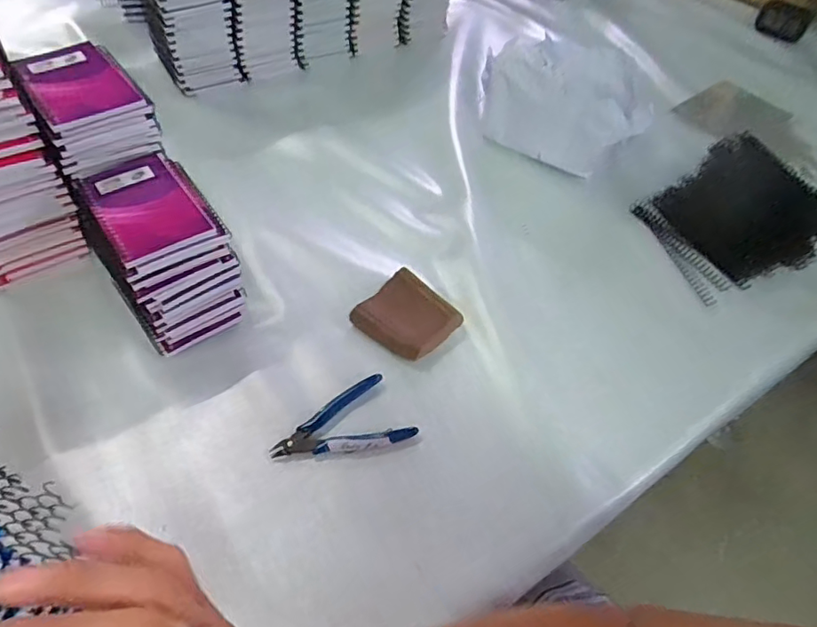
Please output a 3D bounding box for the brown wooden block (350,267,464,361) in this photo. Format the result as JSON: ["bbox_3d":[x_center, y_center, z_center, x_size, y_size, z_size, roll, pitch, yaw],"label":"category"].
[{"bbox_3d":[0.001,0.003,0.569,0.090,0.023,0.084,35,57,24],"label":"brown wooden block"}]

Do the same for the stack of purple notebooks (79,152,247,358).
[{"bbox_3d":[-0.240,-0.060,0.545,0.100,0.120,0.148,-30,58,-24],"label":"stack of purple notebooks"}]

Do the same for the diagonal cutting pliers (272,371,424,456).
[{"bbox_3d":[-0.062,0.100,0.490,0.117,0.010,0.069,-19,54,-18],"label":"diagonal cutting pliers"}]

